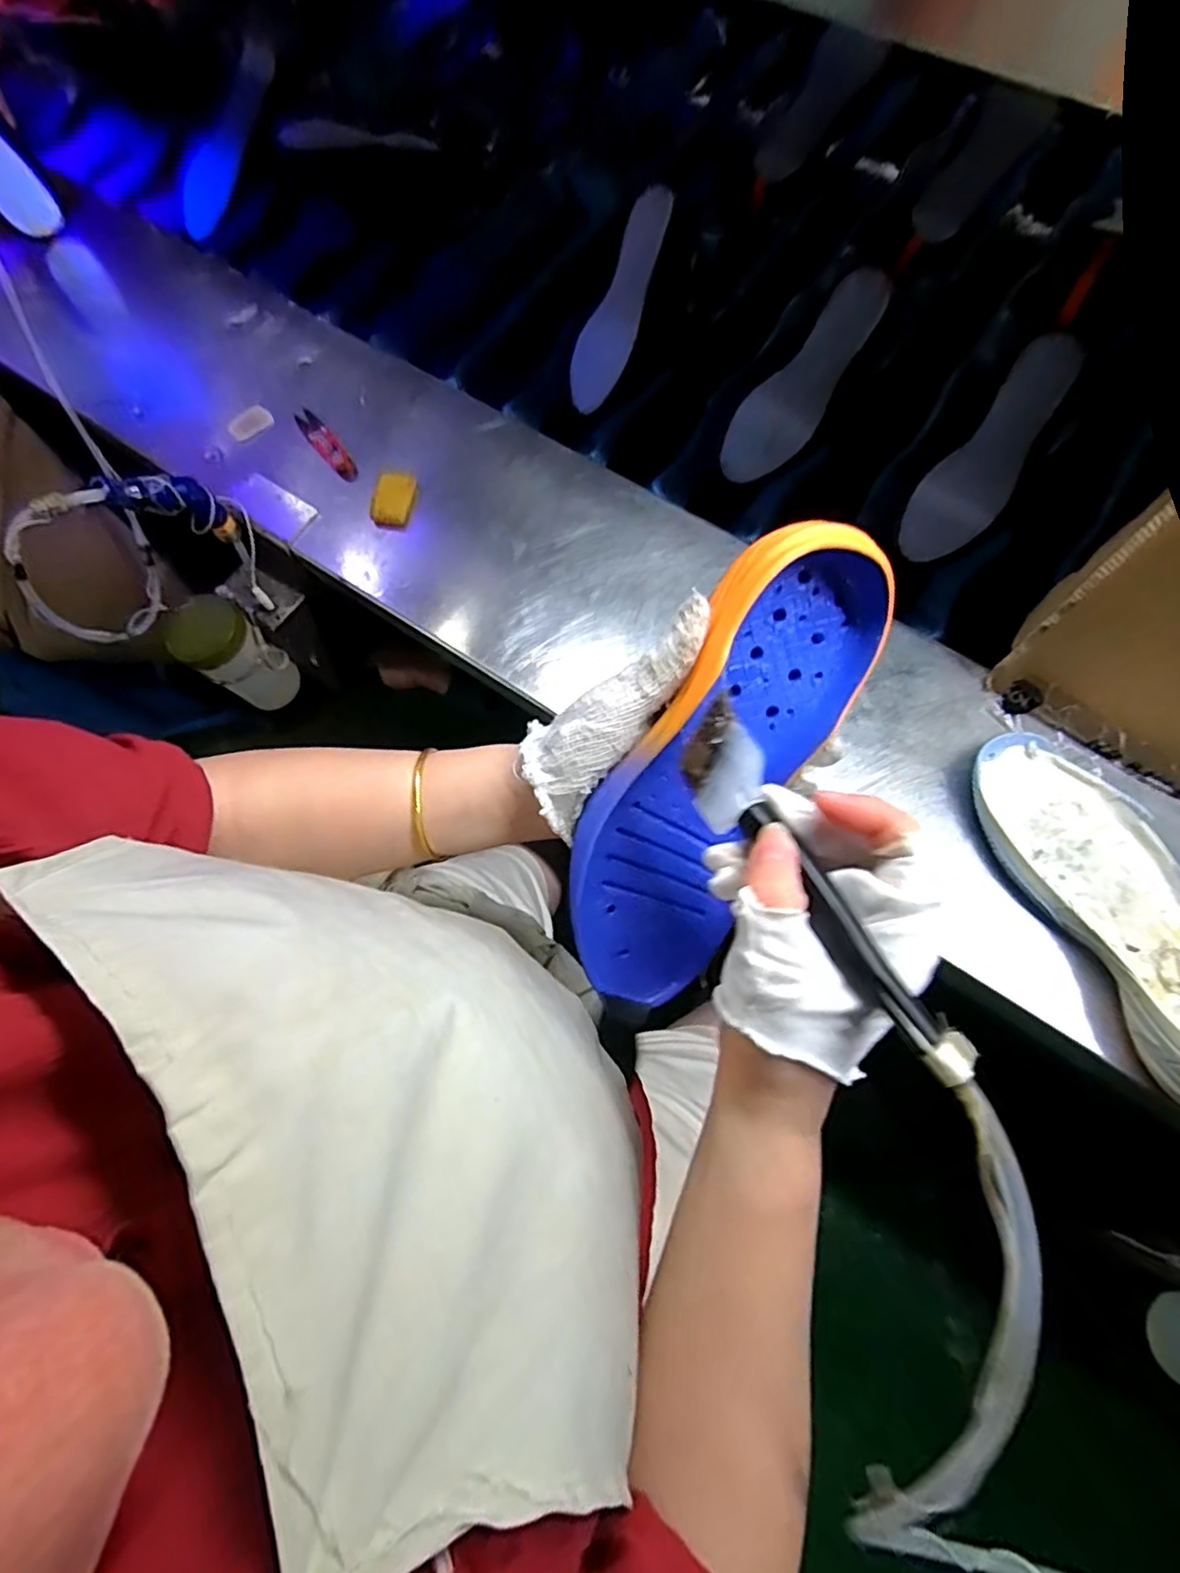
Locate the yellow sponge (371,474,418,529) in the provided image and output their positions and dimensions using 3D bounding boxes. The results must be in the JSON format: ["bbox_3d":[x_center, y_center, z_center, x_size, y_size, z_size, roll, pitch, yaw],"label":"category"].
[{"bbox_3d":[-0.185,-0.269,0.608,0.036,0.019,0.049,5,73,1],"label":"yellow sponge"}]

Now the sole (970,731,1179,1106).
[{"bbox_3d":[0.379,0.087,0.460,0.104,0.048,0.283,-22,74,-6],"label":"sole"}]

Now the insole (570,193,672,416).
[{"bbox_3d":[0.032,-0.518,0.687,0.061,0.019,0.226,22,96,8],"label":"insole"}]

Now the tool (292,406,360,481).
[{"bbox_3d":[-0.263,-0.343,0.639,0.024,0.010,0.120,-36,76,-11],"label":"tool"}]

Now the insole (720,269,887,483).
[{"bbox_3d":[0.220,-0.406,0.648,0.068,0.015,0.218,41,103,-4],"label":"insole"}]

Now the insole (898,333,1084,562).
[{"bbox_3d":[0.381,-0.317,0.610,0.069,0.017,0.218,36,104,13],"label":"insole"}]

